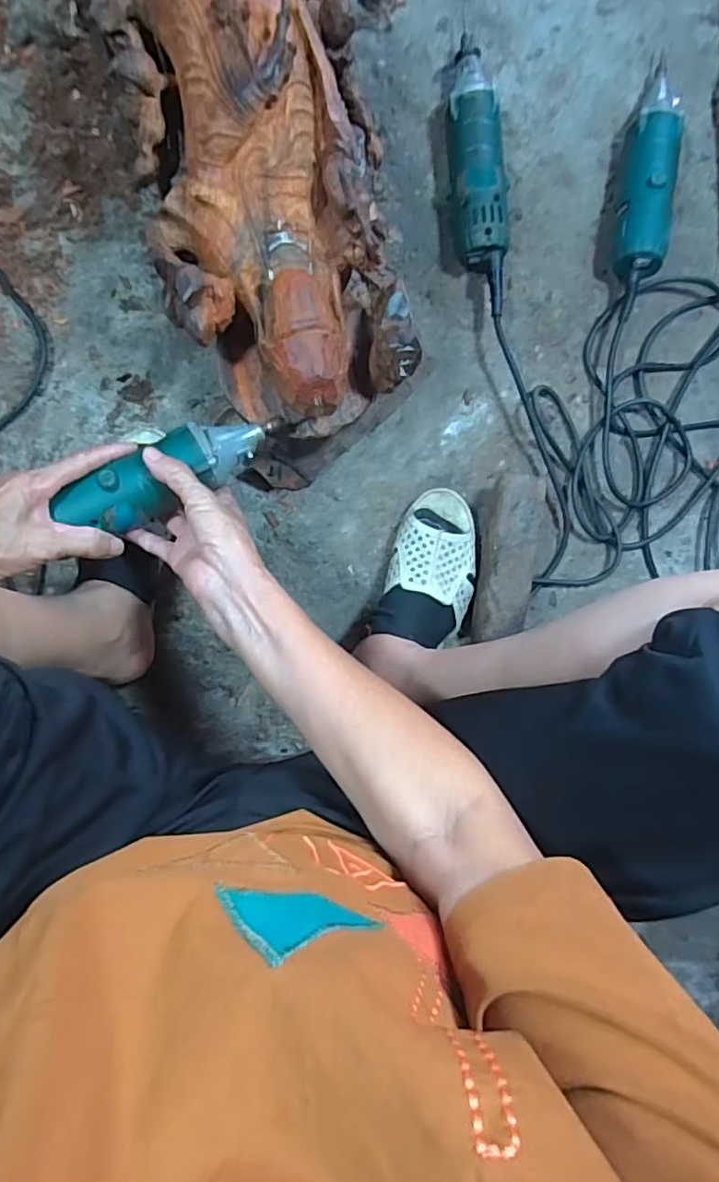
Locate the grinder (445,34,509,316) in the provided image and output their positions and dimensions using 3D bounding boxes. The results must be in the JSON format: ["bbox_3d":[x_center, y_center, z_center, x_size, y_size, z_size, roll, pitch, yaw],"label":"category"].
[{"bbox_3d":[0.112,-0.406,0.577,0.054,0.053,0.259,-6,93,-6],"label":"grinder"}]

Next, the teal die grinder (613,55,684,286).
[{"bbox_3d":[0.291,-0.431,0.590,0.052,0.059,0.232,12,91,-7],"label":"teal die grinder"}]

